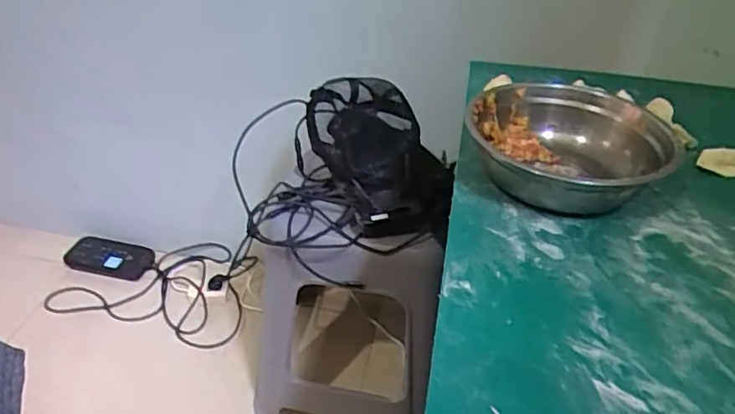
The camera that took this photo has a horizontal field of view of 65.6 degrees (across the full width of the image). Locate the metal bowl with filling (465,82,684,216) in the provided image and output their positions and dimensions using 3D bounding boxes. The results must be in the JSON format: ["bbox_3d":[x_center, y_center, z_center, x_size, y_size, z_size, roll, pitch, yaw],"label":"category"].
[{"bbox_3d":[0.200,-0.058,0.582,0.190,0.065,0.172,25,42,27],"label":"metal bowl with filling"}]

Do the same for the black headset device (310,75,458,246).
[{"bbox_3d":[0.018,-0.083,0.928,0.214,0.152,0.239,-4,37,-8],"label":"black headset device"}]

